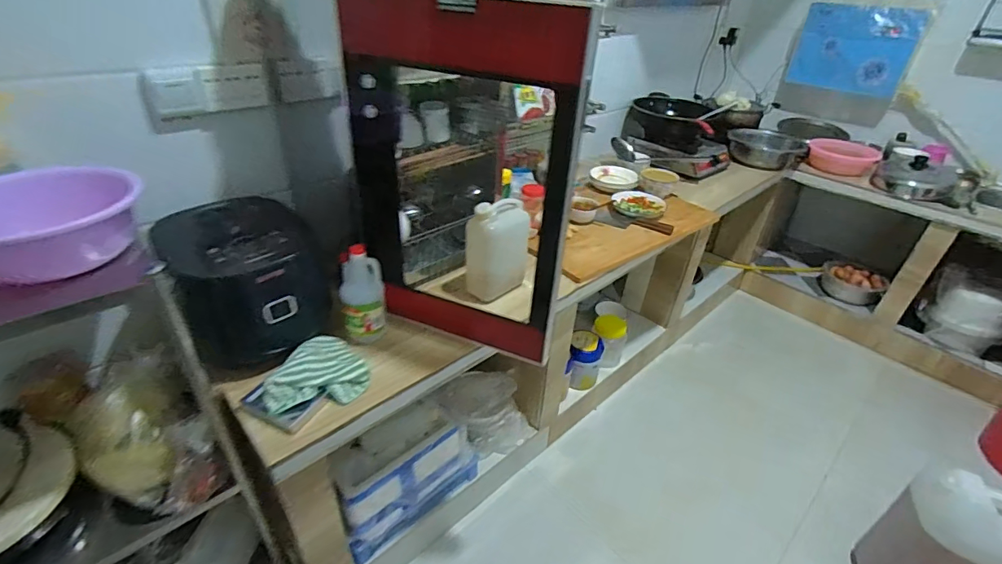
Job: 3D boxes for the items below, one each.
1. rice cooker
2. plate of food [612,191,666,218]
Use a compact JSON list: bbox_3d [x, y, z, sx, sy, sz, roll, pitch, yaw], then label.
[{"bbox_3d":[-0.526,-0.027,0.963,0.264,0.234,0.383,-24,43,-33],"label":"rice cooker"},{"bbox_3d":[0.449,-0.252,1.519,0.168,0.027,0.144,3,35,0],"label":"plate of food"}]

